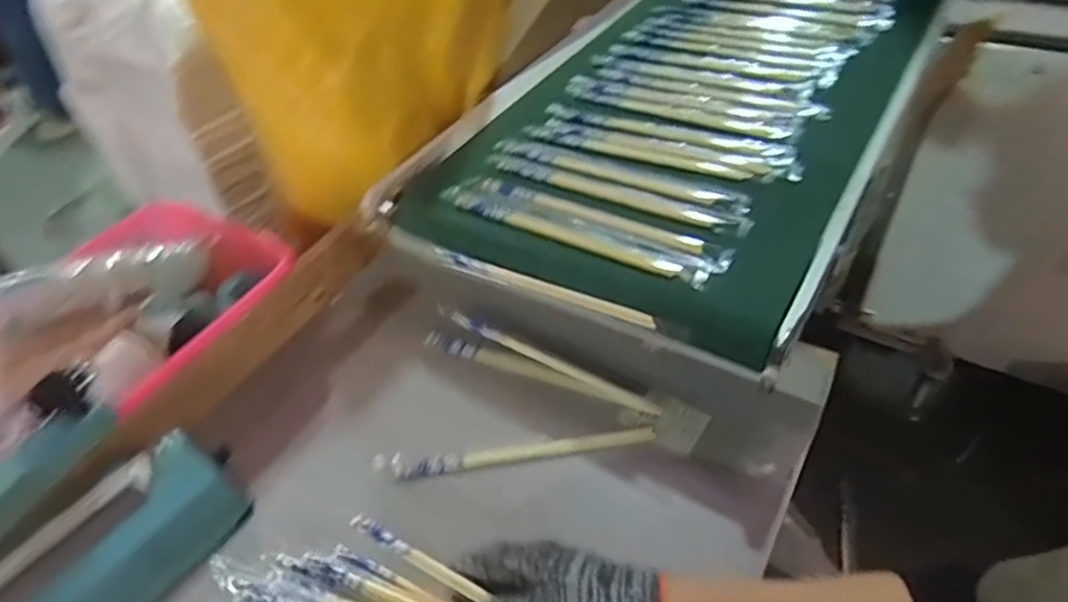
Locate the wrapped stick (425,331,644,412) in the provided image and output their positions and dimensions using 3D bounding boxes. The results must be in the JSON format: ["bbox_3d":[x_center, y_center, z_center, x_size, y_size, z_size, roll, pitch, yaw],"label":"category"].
[{"bbox_3d":[-0.007,0.066,0.594,0.219,0.012,0.017,17,49,22],"label":"wrapped stick"}]

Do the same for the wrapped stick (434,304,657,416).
[{"bbox_3d":[0.007,0.051,0.592,0.243,0.014,0.010,22,51,26],"label":"wrapped stick"}]

